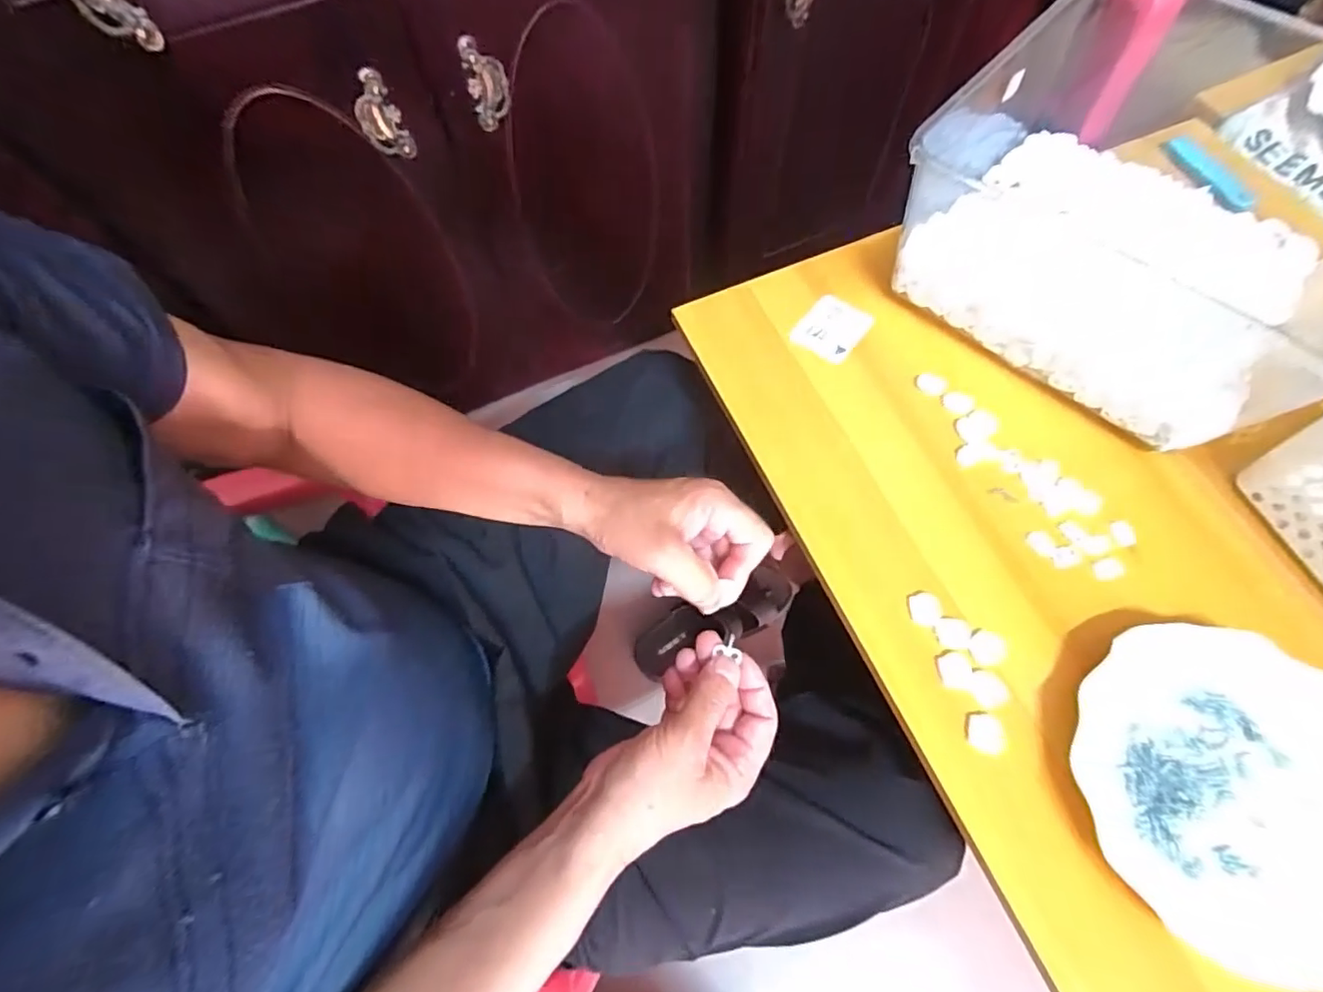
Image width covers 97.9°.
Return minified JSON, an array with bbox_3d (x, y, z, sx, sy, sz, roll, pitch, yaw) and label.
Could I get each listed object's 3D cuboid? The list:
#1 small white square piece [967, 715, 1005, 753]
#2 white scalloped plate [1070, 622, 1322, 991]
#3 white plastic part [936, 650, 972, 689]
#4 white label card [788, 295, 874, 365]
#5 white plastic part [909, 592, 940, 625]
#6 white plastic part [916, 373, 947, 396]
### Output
[{"bbox_3d":[0.209,0.153,0.371,0.021,0.004,0.022,4,67,3],"label":"small white square piece"},{"bbox_3d":[0.348,0.179,0.347,0.184,0.022,0.180,-1,67,1],"label":"white scalloped plate"},{"bbox_3d":[0.198,0.118,0.390,0.021,0.004,0.024,-6,67,-1],"label":"white plastic part"},{"bbox_3d":[0.150,-0.147,0.507,0.051,0.004,0.062,39,78,10],"label":"white label card"},{"bbox_3d":[0.186,0.080,0.407,0.021,0.005,0.022,6,67,4],"label":"white plastic part"},{"bbox_3d":[0.224,-0.092,0.480,0.023,0.005,0.018,31,71,13],"label":"white plastic part"}]

